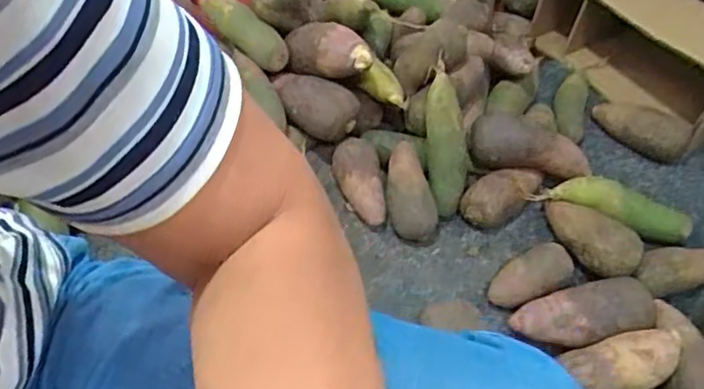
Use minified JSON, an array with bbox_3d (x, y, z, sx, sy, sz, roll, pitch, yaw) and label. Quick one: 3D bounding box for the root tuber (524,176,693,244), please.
[{"bbox_3d":[0.367,0.019,0.867,0.223,0.059,0.051,16,53,6],"label":"root tuber"}]

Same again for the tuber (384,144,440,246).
[{"bbox_3d":[0.080,-0.013,0.865,0.065,0.089,0.143,-4,53,-9],"label":"tuber"}]

